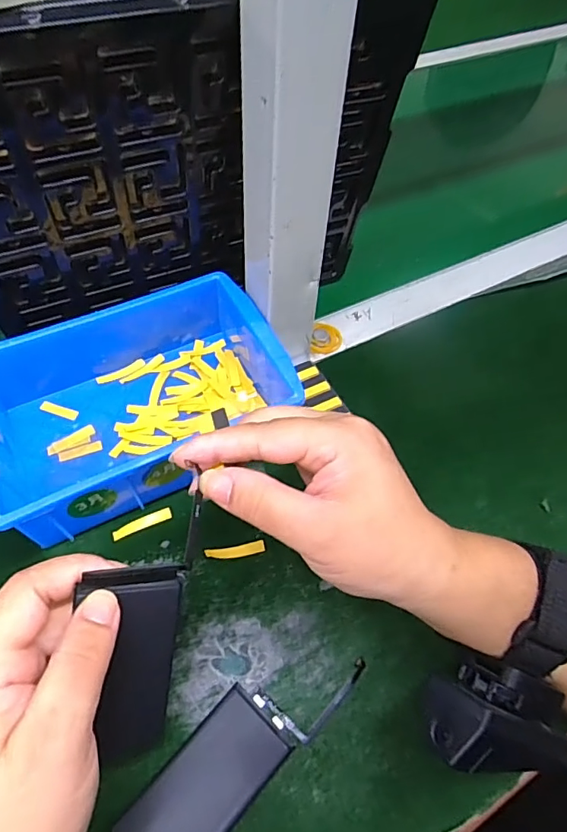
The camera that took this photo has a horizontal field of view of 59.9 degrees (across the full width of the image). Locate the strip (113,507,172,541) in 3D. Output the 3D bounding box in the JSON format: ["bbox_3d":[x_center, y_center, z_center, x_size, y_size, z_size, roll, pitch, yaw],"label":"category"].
[{"bbox_3d":[-0.093,0.071,0.326,0.039,0.006,0.008,-19,56,-15],"label":"strip"}]

